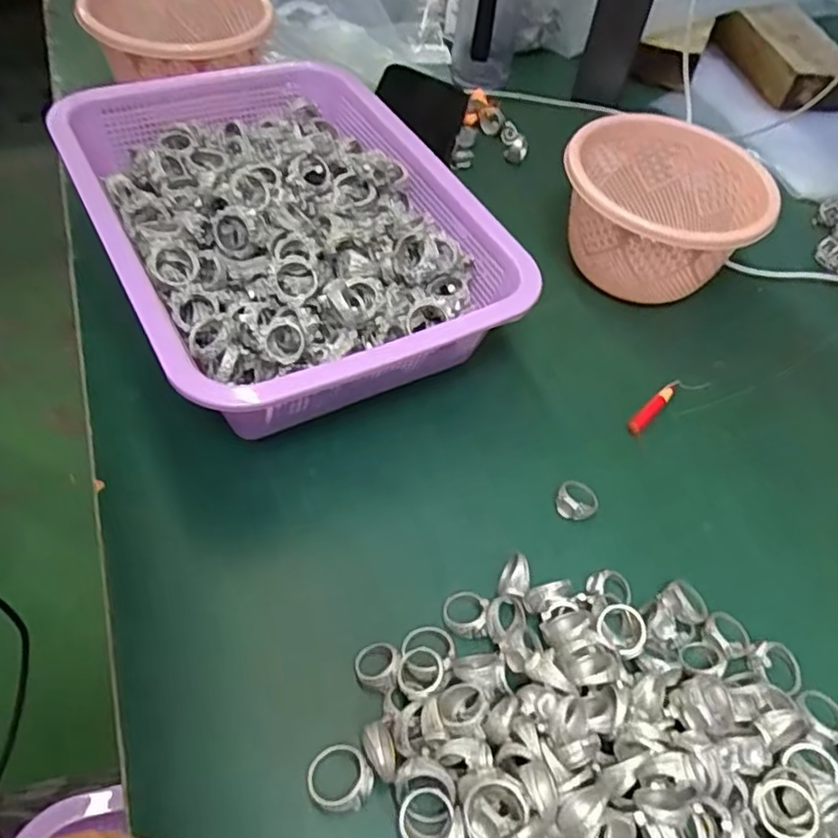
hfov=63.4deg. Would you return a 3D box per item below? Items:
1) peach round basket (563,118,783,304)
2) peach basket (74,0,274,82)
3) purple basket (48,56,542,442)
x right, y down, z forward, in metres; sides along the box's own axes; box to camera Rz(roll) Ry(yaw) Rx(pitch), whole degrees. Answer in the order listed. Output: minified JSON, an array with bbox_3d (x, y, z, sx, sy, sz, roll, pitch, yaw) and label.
[{"bbox_3d":[0.175,-0.150,0.510,0.135,0.083,0.132,3,53,-4],"label":"peach round basket"},{"bbox_3d":[-0.193,-0.308,0.549,0.145,0.058,0.147,3,53,-3],"label":"peach basket"},{"bbox_3d":[-0.086,-0.119,0.455,0.229,0.088,0.305,-25,59,-22],"label":"purple basket"}]

